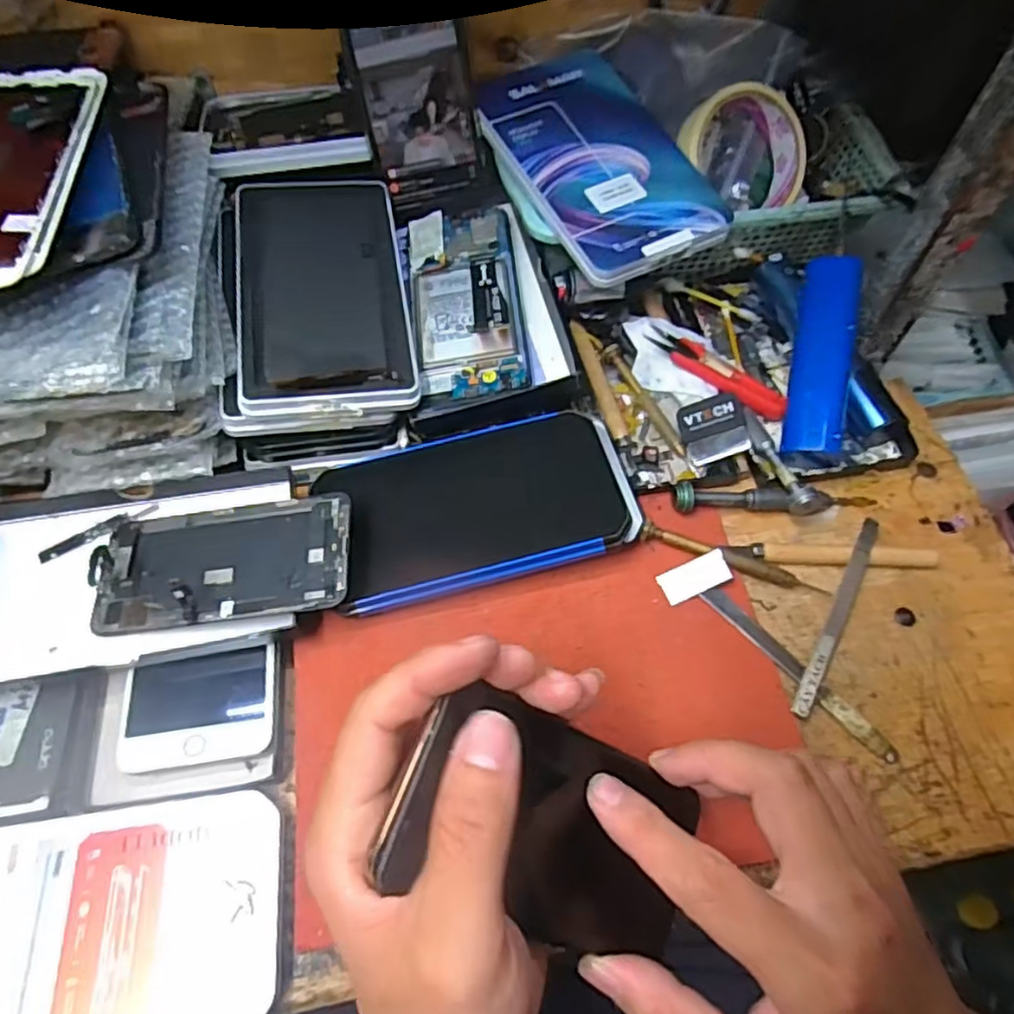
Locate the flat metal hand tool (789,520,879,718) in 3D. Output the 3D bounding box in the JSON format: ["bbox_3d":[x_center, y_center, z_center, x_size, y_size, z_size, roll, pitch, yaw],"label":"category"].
[{"bbox_3d":[0.188,0.060,0.383,0.011,0.009,0.130,27,64,14],"label":"flat metal hand tool"}]

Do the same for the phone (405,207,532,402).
[{"bbox_3d":[-0.026,-0.136,0.437,0.067,0.009,0.150,-9,65,4],"label":"phone"}]

